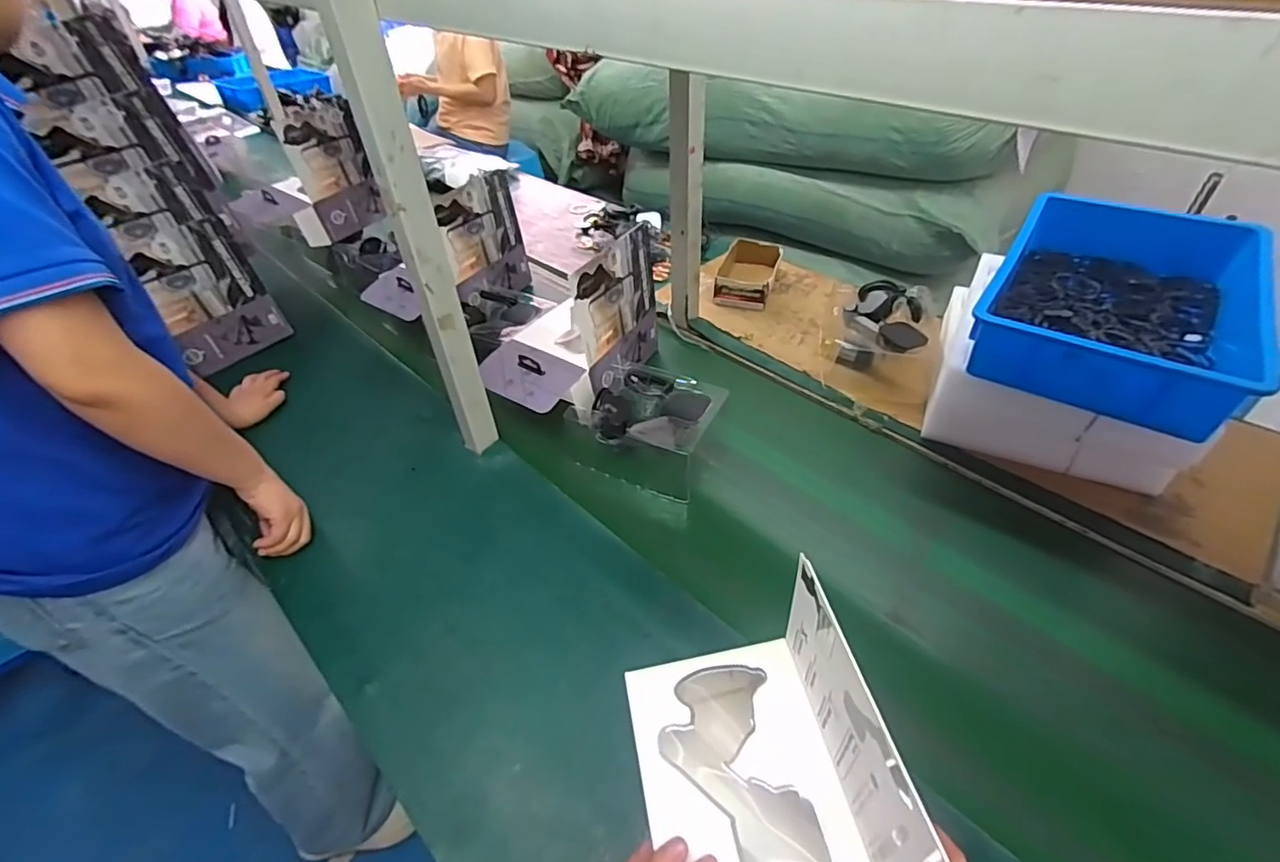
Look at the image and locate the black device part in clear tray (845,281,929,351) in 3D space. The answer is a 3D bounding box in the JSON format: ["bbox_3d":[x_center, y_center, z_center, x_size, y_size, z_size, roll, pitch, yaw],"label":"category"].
[{"bbox_3d":[0.386,-0.183,0.901,0.107,0.040,0.160,9,44,12],"label":"black device part in clear tray"}]

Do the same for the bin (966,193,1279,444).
[{"bbox_3d":[0.619,-0.175,0.749,0.267,0.090,0.412,25,49,27],"label":"bin"}]

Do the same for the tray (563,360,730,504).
[{"bbox_3d":[0.010,-0.020,0.829,0.194,0.071,0.171,17,46,20],"label":"tray"}]

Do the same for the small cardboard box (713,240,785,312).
[{"bbox_3d":[0.217,-0.312,1.145,0.118,0.056,0.187,10,44,13],"label":"small cardboard box"}]

